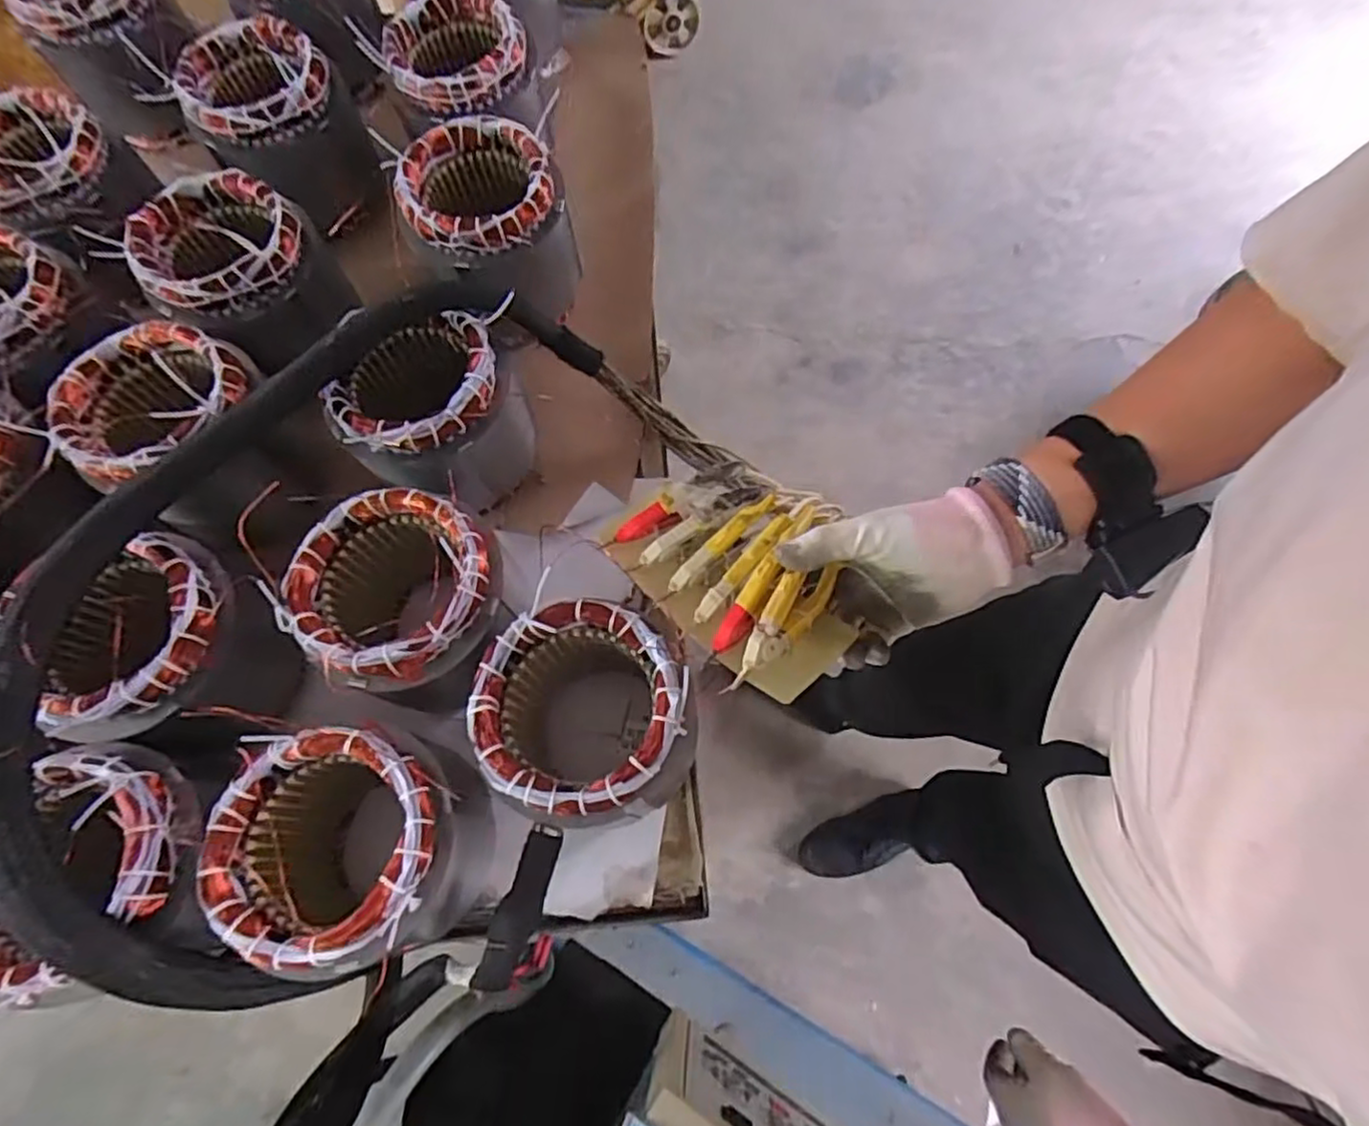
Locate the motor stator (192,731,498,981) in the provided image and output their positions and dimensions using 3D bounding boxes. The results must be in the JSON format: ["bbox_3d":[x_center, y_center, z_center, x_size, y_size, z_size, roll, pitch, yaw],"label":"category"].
[{"bbox_3d":[-0.227,0.203,0.502,0.139,0.168,0.141,1,68,-2],"label":"motor stator"}]

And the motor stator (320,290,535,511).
[{"bbox_3d":[-0.218,-0.129,0.613,0.152,0.137,0.138,-11,68,-6],"label":"motor stator"}]

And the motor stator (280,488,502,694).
[{"bbox_3d":[-0.216,0.036,0.562,0.148,0.166,0.142,1,68,-2],"label":"motor stator"}]

